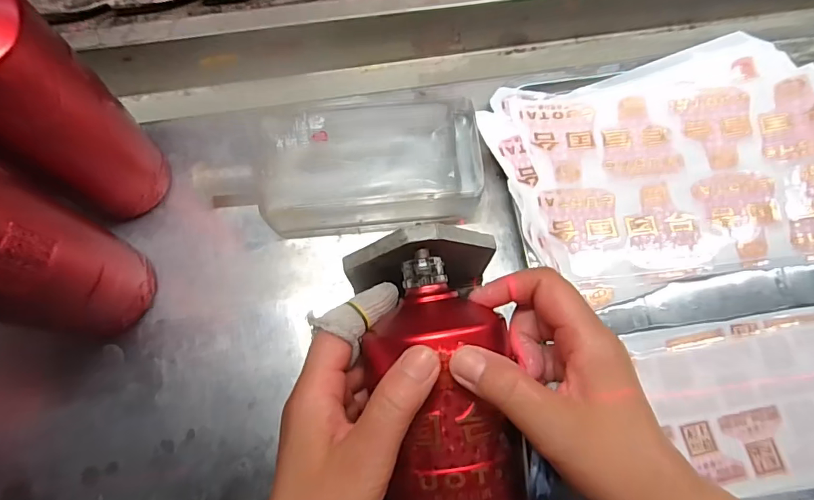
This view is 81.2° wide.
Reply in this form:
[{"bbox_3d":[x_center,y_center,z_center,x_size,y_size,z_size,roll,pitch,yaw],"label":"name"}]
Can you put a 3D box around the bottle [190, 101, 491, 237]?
[{"bbox_3d":[-0.053,-0.064,0.385,0.226,0.042,0.100,-7,73,-2],"label":"bottle"}]

